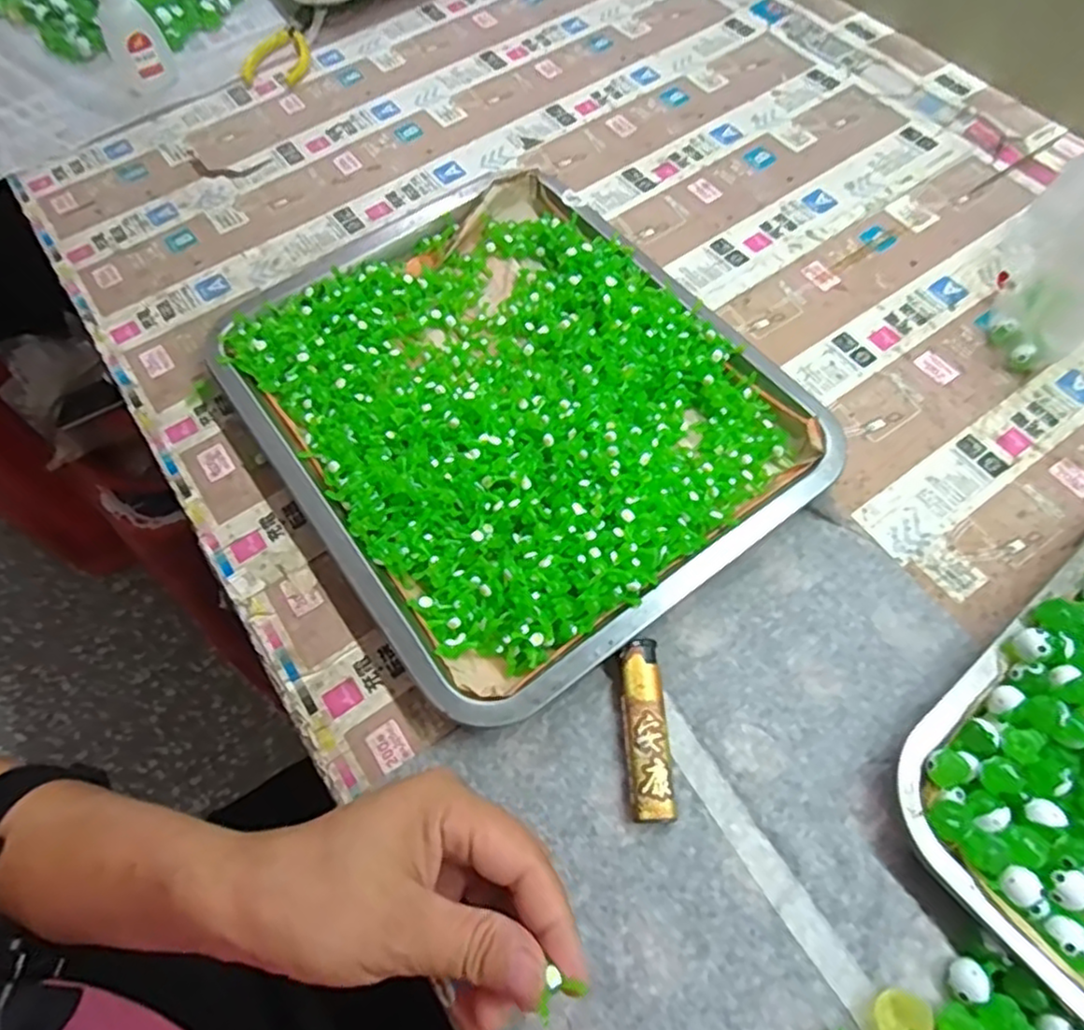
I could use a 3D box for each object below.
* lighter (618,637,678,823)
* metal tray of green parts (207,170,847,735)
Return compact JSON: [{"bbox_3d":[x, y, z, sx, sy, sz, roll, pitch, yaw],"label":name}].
[{"bbox_3d":[0.047,0.098,0.314,0.019,0.013,0.080,-3,62,1],"label":"lighter"},{"bbox_3d":[-0.021,-0.067,0.393,0.254,0.030,0.304,-35,66,-14],"label":"metal tray of green parts"}]

